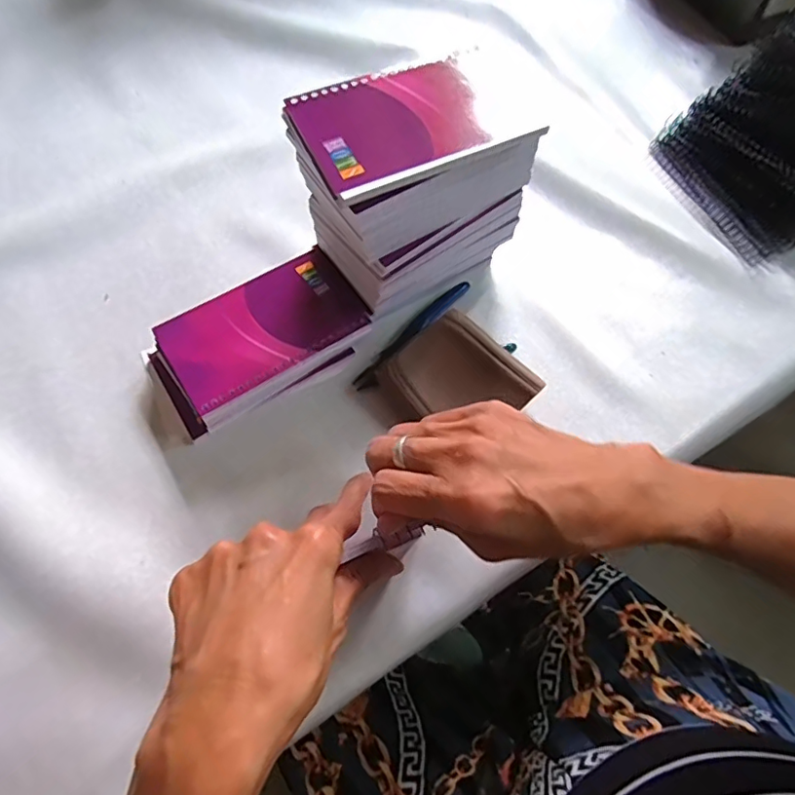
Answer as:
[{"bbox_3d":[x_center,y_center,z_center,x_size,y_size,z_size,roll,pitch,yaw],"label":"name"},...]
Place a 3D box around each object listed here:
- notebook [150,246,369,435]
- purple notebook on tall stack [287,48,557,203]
[{"bbox_3d":[-0.091,-0.047,0.381,0.135,0.009,0.085,-33,69,-17],"label":"notebook"},{"bbox_3d":[0.012,-0.162,0.314,0.130,0.009,0.082,-21,67,-12],"label":"purple notebook on tall stack"}]

